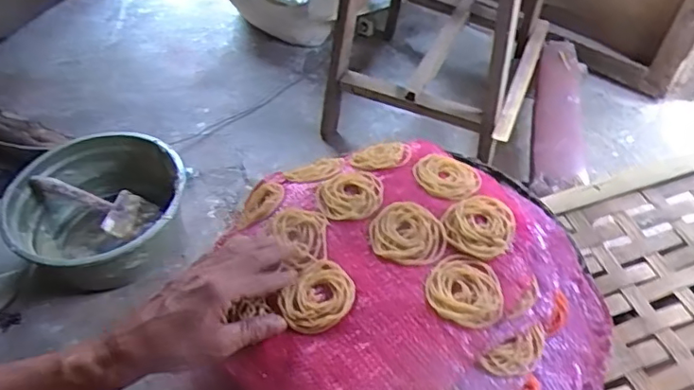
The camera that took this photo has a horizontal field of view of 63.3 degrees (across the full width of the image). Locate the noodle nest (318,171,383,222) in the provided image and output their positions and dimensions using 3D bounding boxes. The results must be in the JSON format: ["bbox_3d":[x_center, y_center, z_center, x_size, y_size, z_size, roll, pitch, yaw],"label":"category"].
[{"bbox_3d":[0.003,-0.001,0.596,0.067,0.015,0.069,0,49,0],"label":"noodle nest"}]

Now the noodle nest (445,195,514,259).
[{"bbox_3d":[0.131,0.030,0.558,0.064,0.012,0.070,0,49,0],"label":"noodle nest"}]

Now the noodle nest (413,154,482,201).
[{"bbox_3d":[0.110,-0.020,0.612,0.070,0.014,0.070,0,49,0],"label":"noodle nest"}]

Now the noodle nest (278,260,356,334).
[{"bbox_3d":[-0.026,0.094,0.521,0.059,0.009,0.071,28,53,22],"label":"noodle nest"}]

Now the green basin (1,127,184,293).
[{"bbox_3d":[-0.664,0.033,1.523,0.463,0.224,0.477,0,49,0],"label":"green basin"}]

